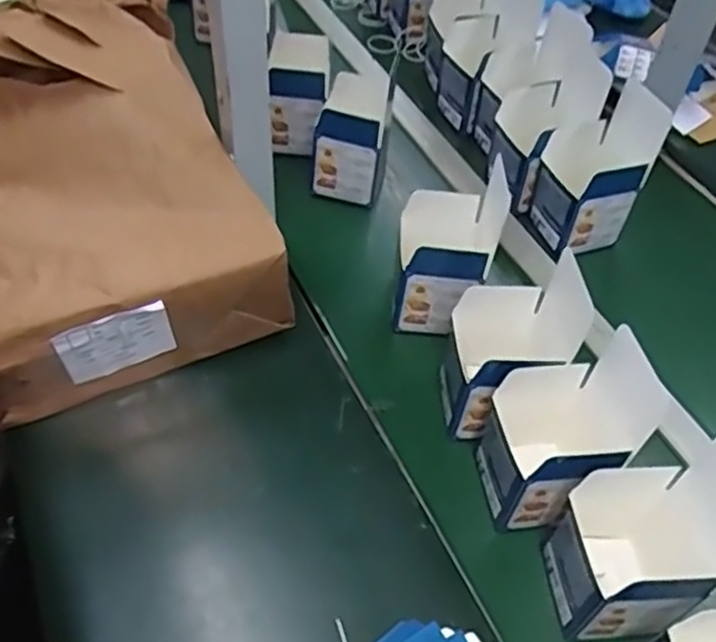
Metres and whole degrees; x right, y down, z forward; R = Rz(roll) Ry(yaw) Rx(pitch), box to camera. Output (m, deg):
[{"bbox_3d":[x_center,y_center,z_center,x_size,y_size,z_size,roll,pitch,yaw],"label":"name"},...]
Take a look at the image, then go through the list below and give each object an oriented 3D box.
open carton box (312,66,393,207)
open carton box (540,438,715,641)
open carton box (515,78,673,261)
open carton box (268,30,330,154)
[{"bbox_3d":[-0.009,-0.229,0.878,0.085,0.116,0.116,7,49,4],"label":"open carton box"},{"bbox_3d":[0.214,0.174,0.547,0.104,0.142,0.095,-3,49,-5],"label":"open carton box"},{"bbox_3d":[0.264,-0.165,0.806,0.107,0.160,0.106,-13,50,-13],"label":"open carton box"},{"bbox_3d":[-0.079,-0.291,0.918,0.085,0.111,0.104,-1,51,-1],"label":"open carton box"}]

